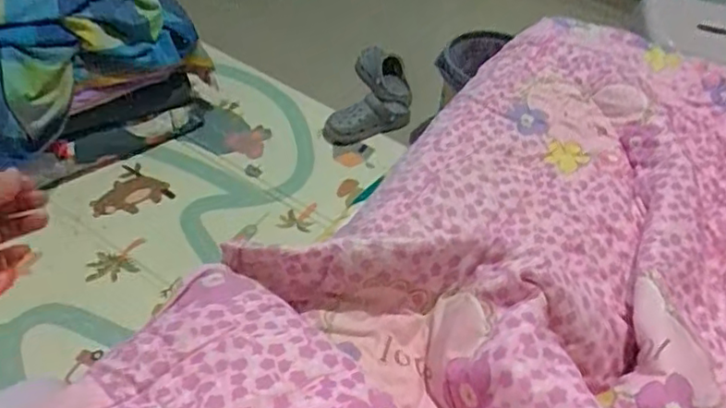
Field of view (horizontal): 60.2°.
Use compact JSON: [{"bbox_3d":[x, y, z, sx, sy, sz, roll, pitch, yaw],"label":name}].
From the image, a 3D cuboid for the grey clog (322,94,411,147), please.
[{"bbox_3d":[0.013,-0.224,1.684,0.245,0.087,0.086,-17,43,-7],"label":"grey clog"}]

